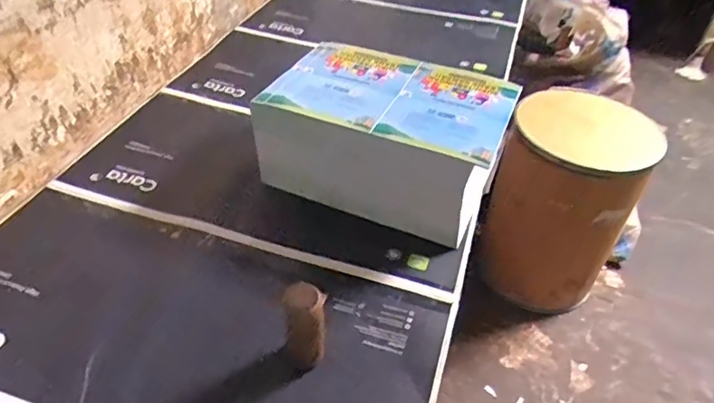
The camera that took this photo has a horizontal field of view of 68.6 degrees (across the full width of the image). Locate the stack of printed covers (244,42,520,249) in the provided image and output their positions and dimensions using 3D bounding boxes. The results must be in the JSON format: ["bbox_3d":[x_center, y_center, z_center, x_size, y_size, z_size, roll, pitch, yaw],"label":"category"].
[{"bbox_3d":[0.042,-0.097,0.761,0.319,0.142,0.216,18,43,16],"label":"stack of printed covers"}]

